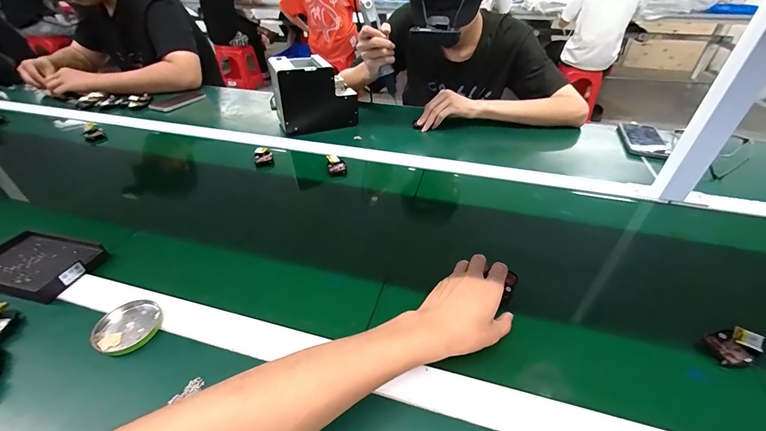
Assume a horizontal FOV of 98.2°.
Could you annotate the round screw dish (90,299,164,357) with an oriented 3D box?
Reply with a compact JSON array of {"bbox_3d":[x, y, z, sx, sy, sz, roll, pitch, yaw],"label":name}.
[{"bbox_3d":[-0.295,0.132,0.387,0.064,0.021,0.064,0,39,0],"label":"round screw dish"}]

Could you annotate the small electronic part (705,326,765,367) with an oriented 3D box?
[{"bbox_3d":[0.388,0.144,0.365,0.052,0.020,0.038,-15,41,-18],"label":"small electronic part"}]

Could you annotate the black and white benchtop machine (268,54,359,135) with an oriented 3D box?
[{"bbox_3d":[-0.171,-0.297,0.814,0.195,0.146,0.116,-14,41,-17],"label":"black and white benchtop machine"}]

